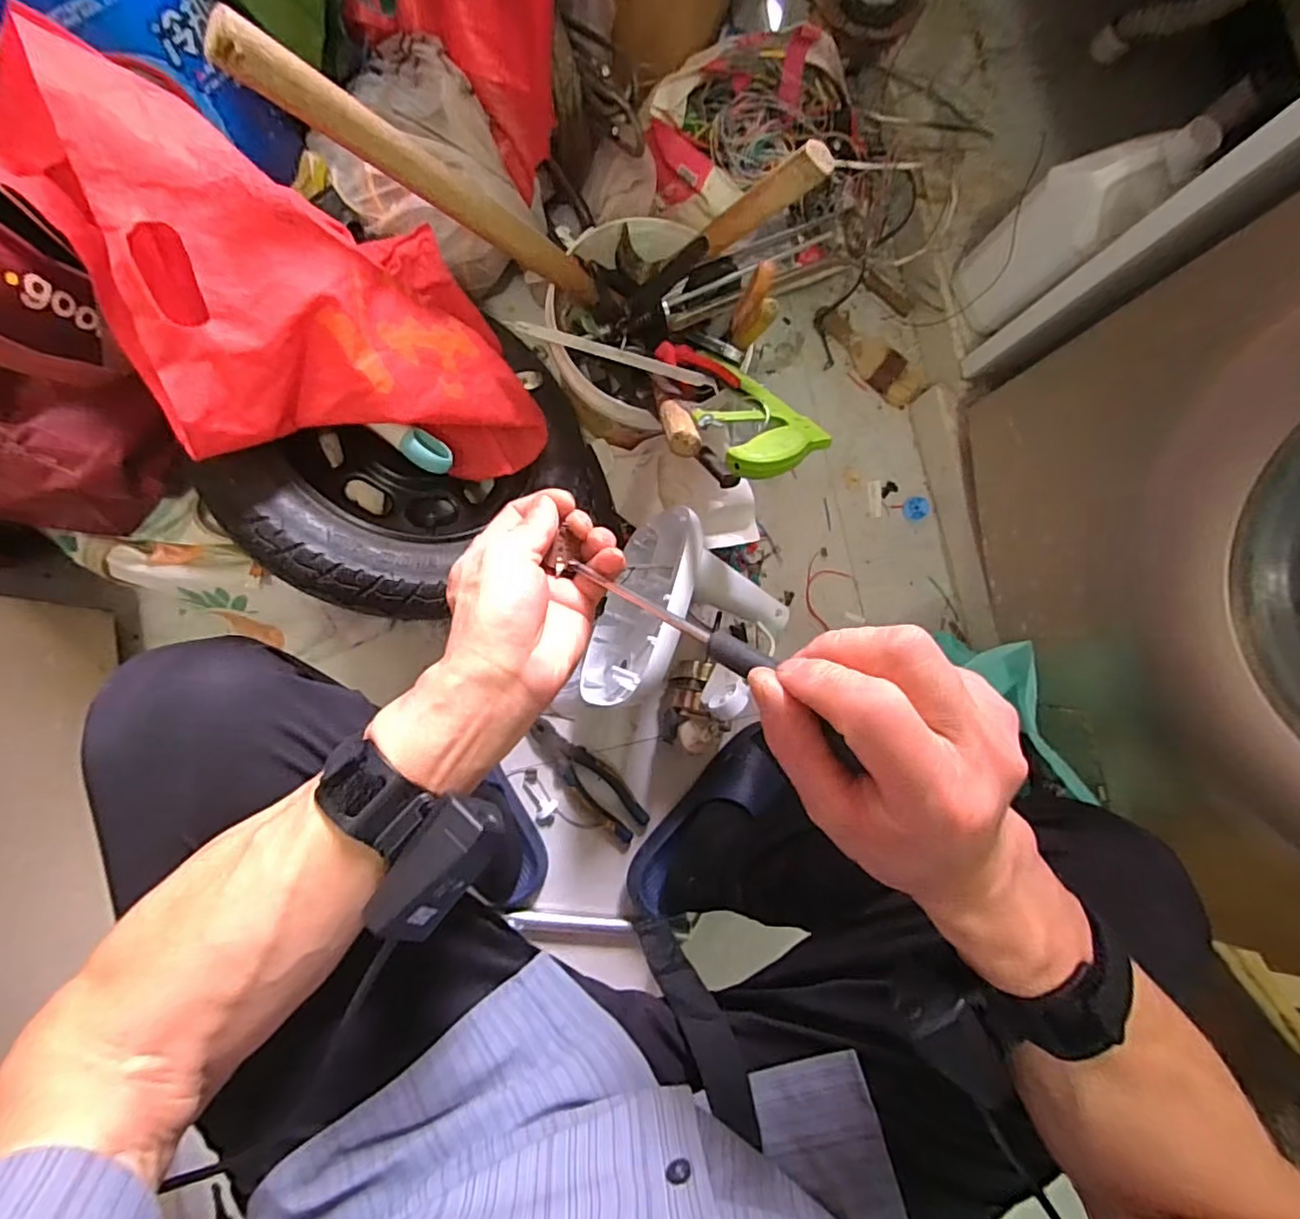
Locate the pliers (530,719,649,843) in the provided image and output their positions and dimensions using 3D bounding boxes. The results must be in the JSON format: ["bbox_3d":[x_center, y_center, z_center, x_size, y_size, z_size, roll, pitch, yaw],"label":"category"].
[{"bbox_3d":[-0.075,0.207,0.742,0.050,0.013,0.179,-42,91,-9],"label":"pliers"}]

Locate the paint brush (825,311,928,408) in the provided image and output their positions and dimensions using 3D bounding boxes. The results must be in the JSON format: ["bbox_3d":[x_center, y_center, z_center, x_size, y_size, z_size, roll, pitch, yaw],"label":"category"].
[{"bbox_3d":[0.315,-0.357,0.850,0.167,0.013,0.064,44,81,-2],"label":"paint brush"}]

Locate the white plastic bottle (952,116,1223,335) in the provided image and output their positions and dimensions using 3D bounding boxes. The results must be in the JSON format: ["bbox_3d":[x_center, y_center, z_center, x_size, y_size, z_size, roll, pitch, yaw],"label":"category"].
[{"bbox_3d":[0.488,-0.436,0.699,0.156,0.226,0.108,-25,88,-13],"label":"white plastic bottle"}]

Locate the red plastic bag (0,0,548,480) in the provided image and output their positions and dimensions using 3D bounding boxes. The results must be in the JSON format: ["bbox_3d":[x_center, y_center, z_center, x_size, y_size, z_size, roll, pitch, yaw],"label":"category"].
[{"bbox_3d":[-0.298,-0.271,0.522,0.281,0.213,0.351,-30,89,-9],"label":"red plastic bag"}]

